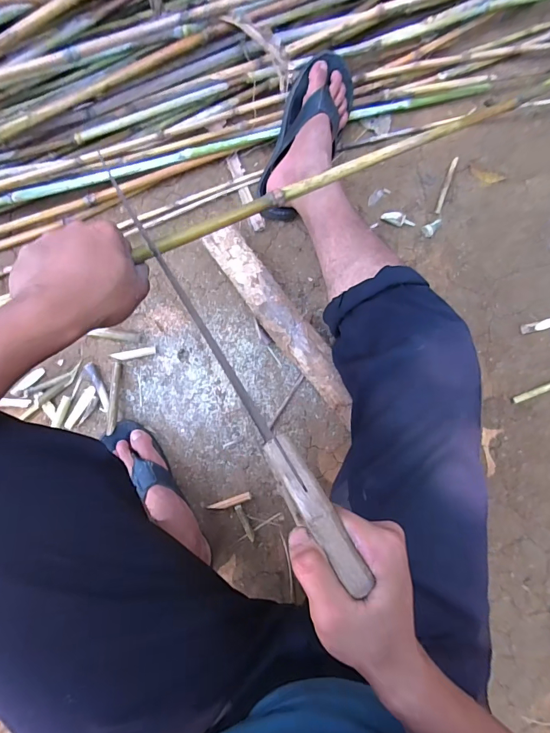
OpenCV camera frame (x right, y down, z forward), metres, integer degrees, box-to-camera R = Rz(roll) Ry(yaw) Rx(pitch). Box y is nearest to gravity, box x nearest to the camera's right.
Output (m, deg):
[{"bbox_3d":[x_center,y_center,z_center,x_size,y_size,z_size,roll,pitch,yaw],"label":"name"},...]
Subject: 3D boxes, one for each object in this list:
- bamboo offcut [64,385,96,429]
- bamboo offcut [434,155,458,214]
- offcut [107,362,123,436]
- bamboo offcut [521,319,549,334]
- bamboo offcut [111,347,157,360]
[{"bbox_3d":[-0.327,0.067,0.676,0.016,0.009,0.078,30,82,3],"label":"bamboo offcut"},{"bbox_3d":[0.328,-0.345,0.772,0.013,0.005,0.120,21,82,2],"label":"bamboo offcut"},{"bbox_3d":[-0.265,0.052,0.666,0.015,0.016,0.120,0,72,-4],"label":"offcut"},{"bbox_3d":[0.511,-0.081,0.739,0.129,0.010,0.018,-13,82,-3],"label":"bamboo offcut"},{"bbox_3d":[-0.241,-0.022,0.693,0.072,0.013,0.015,-14,85,-5],"label":"bamboo offcut"}]

